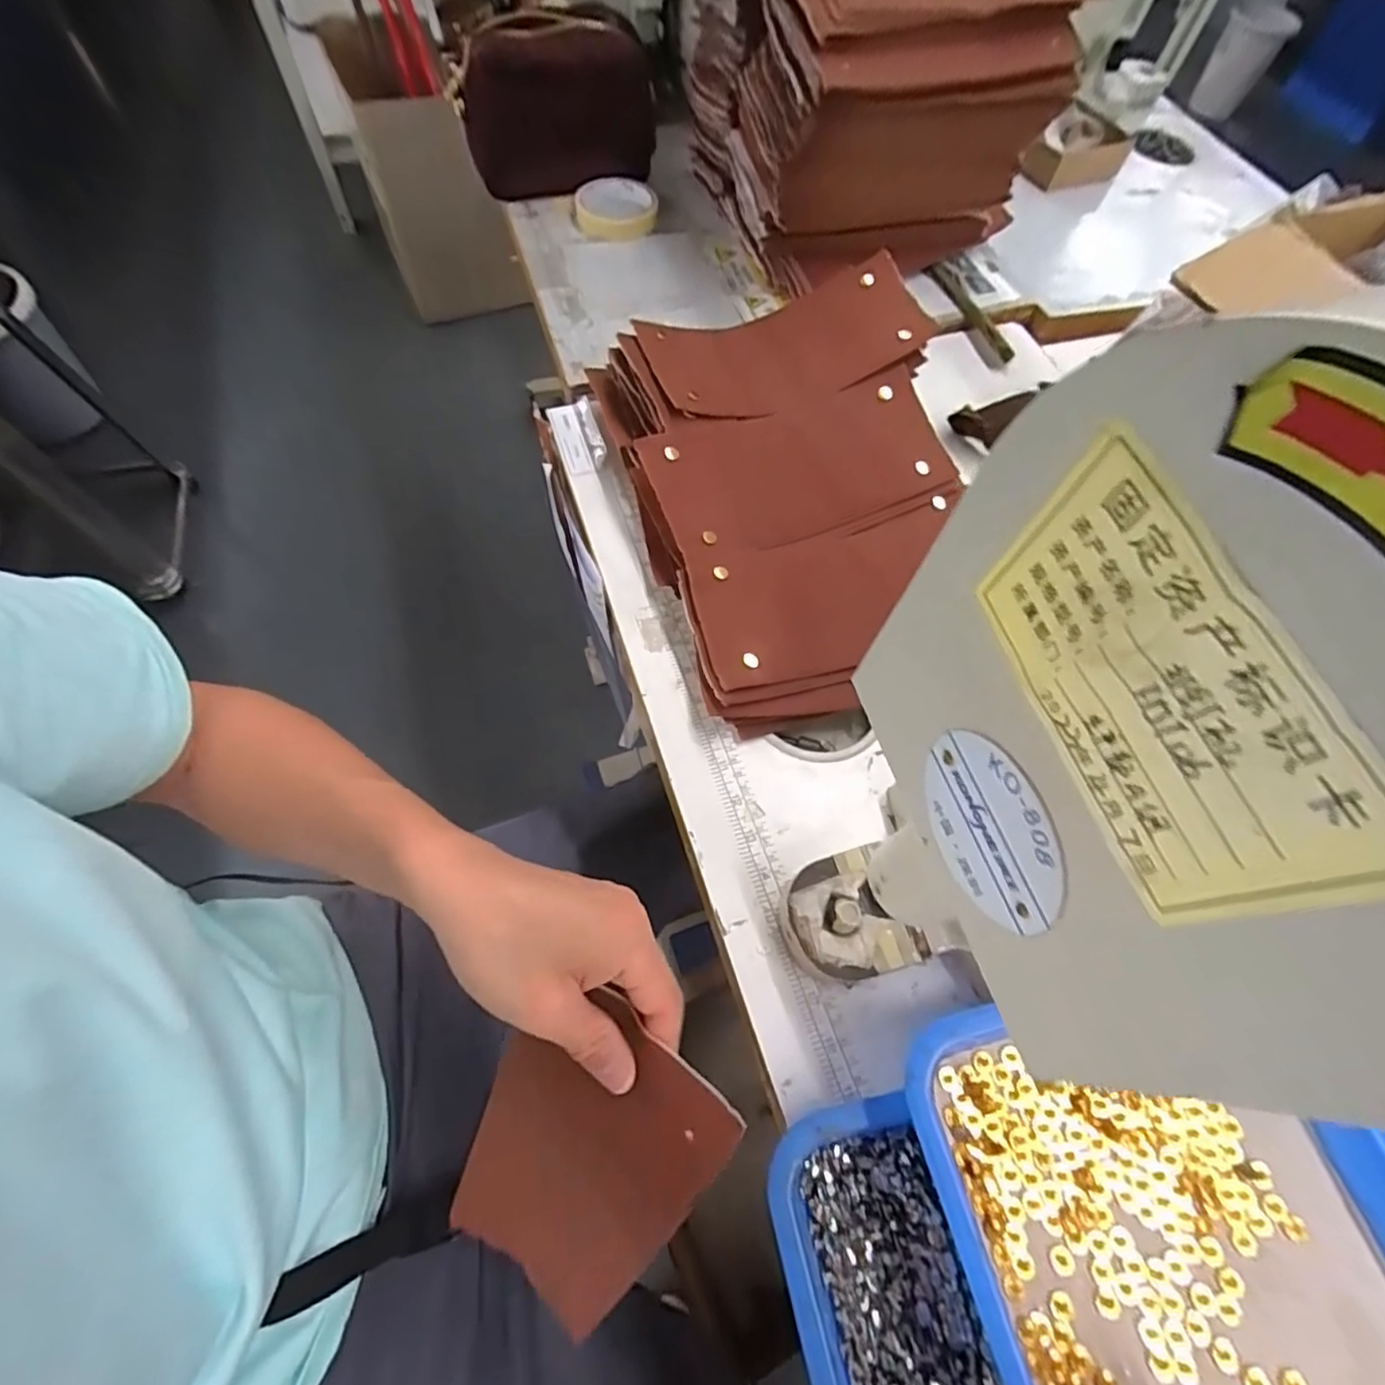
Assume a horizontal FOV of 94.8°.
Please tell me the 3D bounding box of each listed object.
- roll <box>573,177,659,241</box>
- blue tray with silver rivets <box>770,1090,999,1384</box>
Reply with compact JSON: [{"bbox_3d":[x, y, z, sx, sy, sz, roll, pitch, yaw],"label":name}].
[{"bbox_3d":[-0.086,-0.543,0.716,0.089,0.024,0.088,1,64,-3],"label":"roll"},{"bbox_3d":[0.099,0.318,0.294,0.087,0.029,0.215,-12,65,-9],"label":"blue tray with silver rivets"}]

